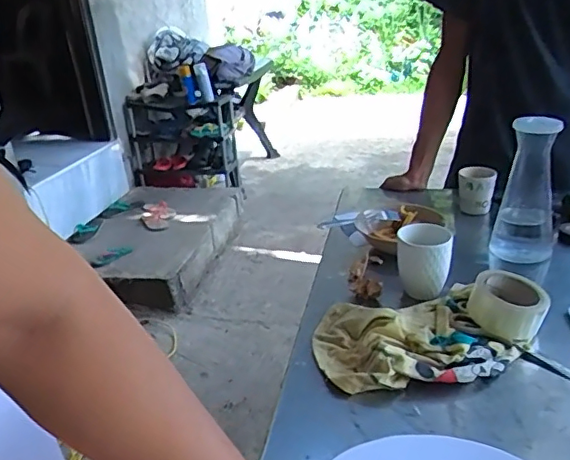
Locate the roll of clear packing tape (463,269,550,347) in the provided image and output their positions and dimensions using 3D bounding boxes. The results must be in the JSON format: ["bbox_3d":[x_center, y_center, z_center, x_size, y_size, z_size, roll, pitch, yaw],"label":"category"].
[{"bbox_3d":[0.320,0.114,0.806,0.101,0.066,0.104,0,25,0],"label":"roll of clear packing tape"}]

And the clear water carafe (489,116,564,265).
[{"bbox_3d":[0.440,-0.075,1.008,0.107,0.249,0.110,6,26,25],"label":"clear water carafe"}]

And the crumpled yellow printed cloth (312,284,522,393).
[{"bbox_3d":[0.174,0.145,0.787,0.264,0.031,0.203,-2,25,-5],"label":"crumpled yellow printed cloth"}]

